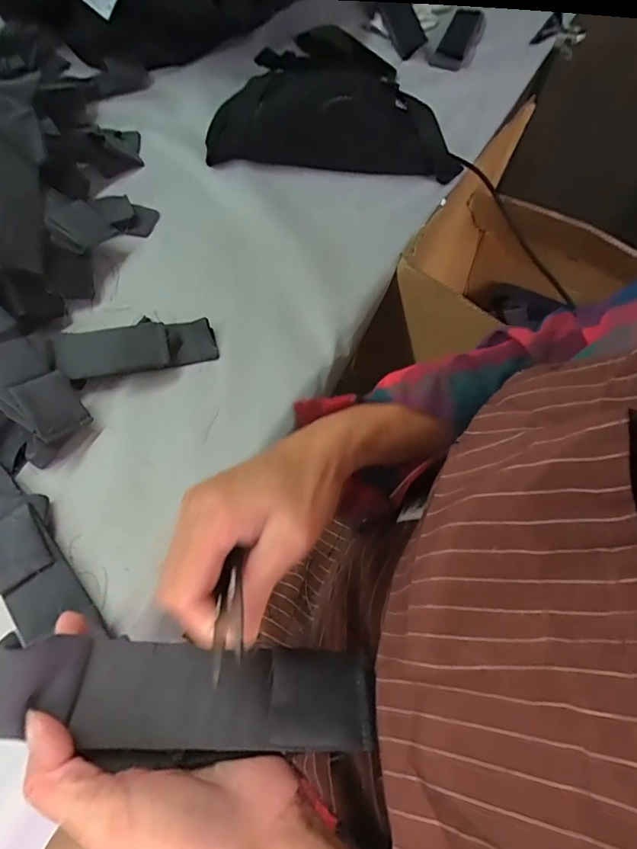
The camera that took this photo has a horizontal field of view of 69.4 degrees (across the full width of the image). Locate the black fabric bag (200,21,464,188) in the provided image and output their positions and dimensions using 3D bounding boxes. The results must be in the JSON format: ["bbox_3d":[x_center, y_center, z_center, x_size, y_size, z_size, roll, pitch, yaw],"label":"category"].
[{"bbox_3d":[0.019,-0.376,0.545,0.285,0.105,0.120,4,63,0],"label":"black fabric bag"}]

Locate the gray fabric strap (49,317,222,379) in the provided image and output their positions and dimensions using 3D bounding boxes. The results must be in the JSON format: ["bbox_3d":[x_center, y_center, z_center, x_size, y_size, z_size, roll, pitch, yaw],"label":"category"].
[{"bbox_3d":[-0.170,-0.071,0.434,0.139,0.027,0.048,-12,65,-8],"label":"gray fabric strap"}]

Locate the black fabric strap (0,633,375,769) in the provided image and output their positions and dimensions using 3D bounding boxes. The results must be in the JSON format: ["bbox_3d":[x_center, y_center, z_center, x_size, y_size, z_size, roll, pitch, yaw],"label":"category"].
[{"bbox_3d":[-0.061,0.132,0.221,0.180,0.019,0.048,9,63,-11],"label":"black fabric strap"}]

